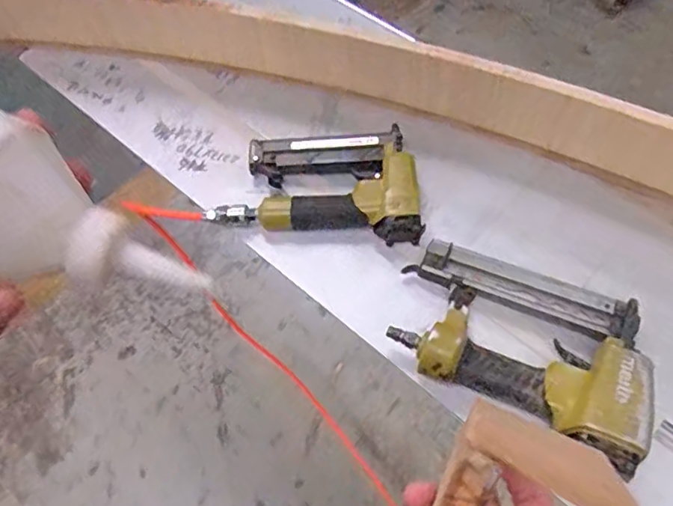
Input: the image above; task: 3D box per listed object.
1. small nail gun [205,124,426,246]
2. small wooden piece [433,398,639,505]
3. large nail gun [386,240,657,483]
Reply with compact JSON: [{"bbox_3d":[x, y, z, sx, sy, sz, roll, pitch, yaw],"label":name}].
[{"bbox_3d":[-0.019,-0.083,0.659,0.229,0.044,0.140,3,60,4],"label":"small nail gun"},{"bbox_3d":[0.067,0.118,0.234,0.068,0.013,0.101,21,83,35],"label":"small wooden piece"},{"bbox_3d":[0.173,0.081,0.549,0.230,0.075,0.153,25,64,16],"label":"large nail gun"}]

